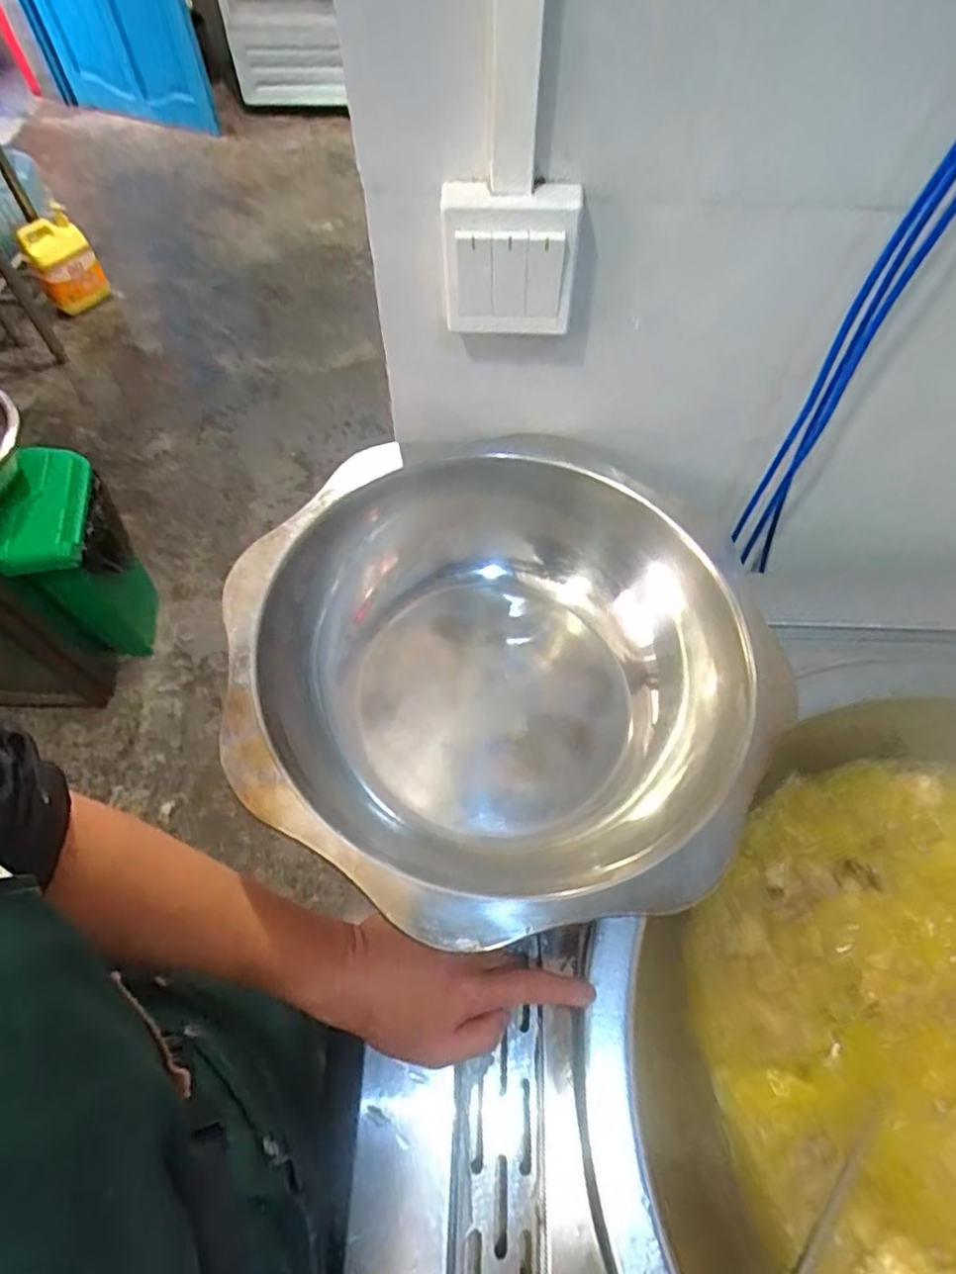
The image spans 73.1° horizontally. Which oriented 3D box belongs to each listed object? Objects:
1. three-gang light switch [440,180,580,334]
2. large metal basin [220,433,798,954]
[{"bbox_3d":[0.019,-0.240,0.419,0.085,0.085,0.029,4,59,2],"label":"three-gang light switch"},{"bbox_3d":[0.022,0.029,0.493,0.367,0.131,0.367,0,59,0],"label":"large metal basin"}]

